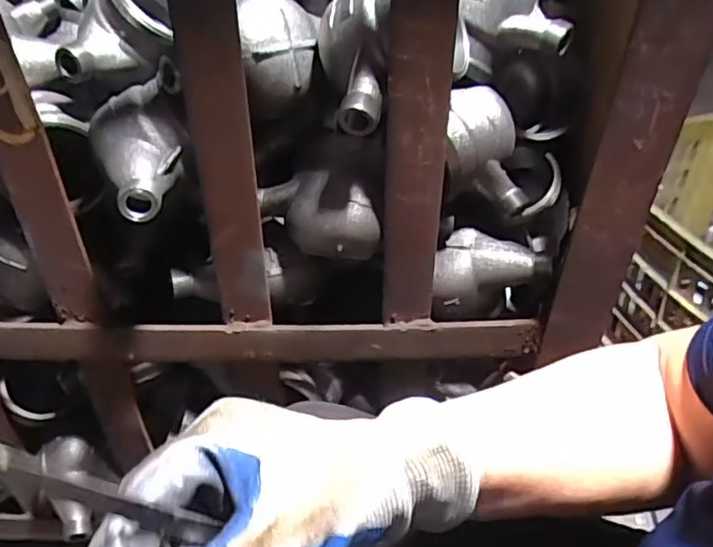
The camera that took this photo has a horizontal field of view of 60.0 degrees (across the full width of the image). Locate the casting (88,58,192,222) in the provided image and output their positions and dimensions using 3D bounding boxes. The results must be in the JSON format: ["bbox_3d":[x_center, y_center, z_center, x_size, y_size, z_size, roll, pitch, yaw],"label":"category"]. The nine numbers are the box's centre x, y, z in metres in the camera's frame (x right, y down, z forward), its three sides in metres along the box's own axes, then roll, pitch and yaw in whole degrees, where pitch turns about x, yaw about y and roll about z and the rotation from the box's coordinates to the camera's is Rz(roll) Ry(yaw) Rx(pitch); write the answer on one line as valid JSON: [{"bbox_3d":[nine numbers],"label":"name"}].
[{"bbox_3d":[-0.145,-0.093,0.413,0.061,0.067,0.101,-16,42,-20],"label":"casting"}]

